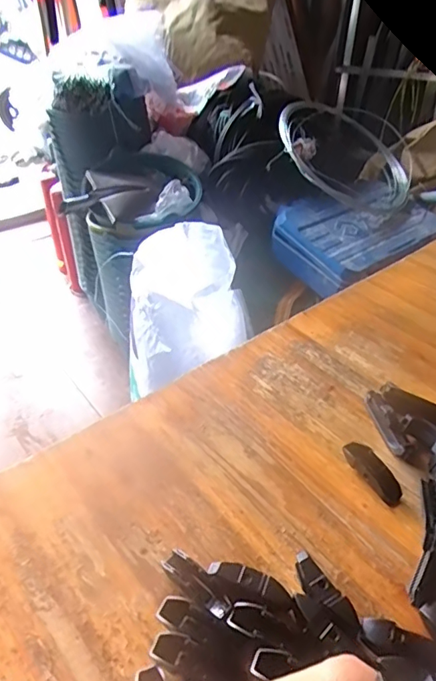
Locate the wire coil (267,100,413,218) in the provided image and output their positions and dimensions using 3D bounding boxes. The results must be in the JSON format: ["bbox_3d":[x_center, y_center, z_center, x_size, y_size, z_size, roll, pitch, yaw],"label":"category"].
[{"bbox_3d":[0.366,-0.554,1.434,0.414,0.055,0.421,8,67,-19],"label":"wire coil"}]

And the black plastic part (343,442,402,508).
[{"bbox_3d":[0.115,0.096,0.374,0.014,0.015,0.054,-21,43,-24],"label":"black plastic part"}]

